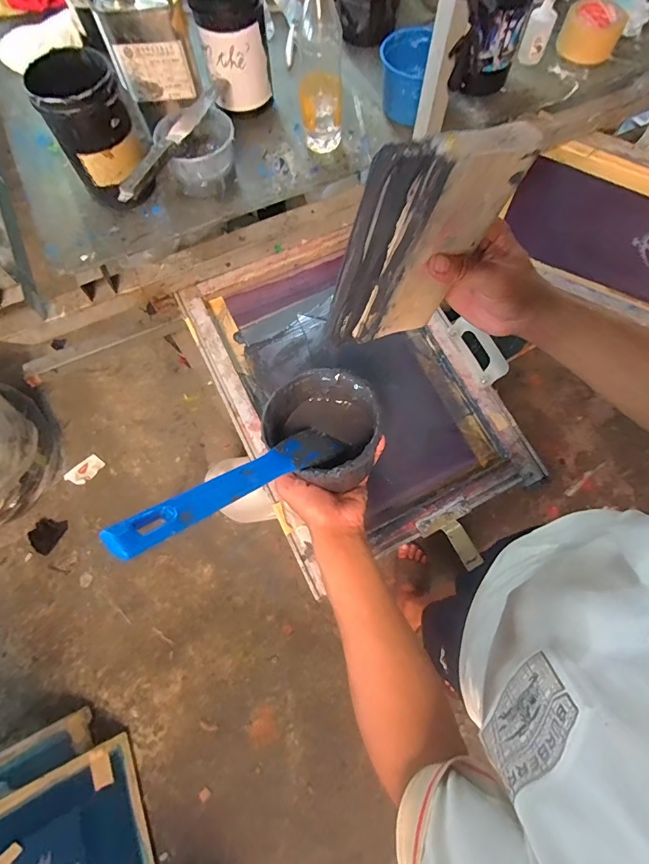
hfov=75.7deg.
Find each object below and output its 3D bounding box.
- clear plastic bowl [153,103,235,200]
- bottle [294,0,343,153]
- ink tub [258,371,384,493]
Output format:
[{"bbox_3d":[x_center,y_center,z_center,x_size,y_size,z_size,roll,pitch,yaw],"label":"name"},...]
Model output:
[{"bbox_3d":[-0.193,-0.428,0.645,0.114,0.070,0.101,-14,68,-5],"label":"clear plastic bowl"},{"bbox_3d":[-0.006,-0.528,0.605,0.064,0.210,0.054,1,68,0],"label":"bottle"},{"bbox_3d":[-0.005,-0.001,0.432,0.106,0.082,0.110,0,68,0],"label":"ink tub"}]

